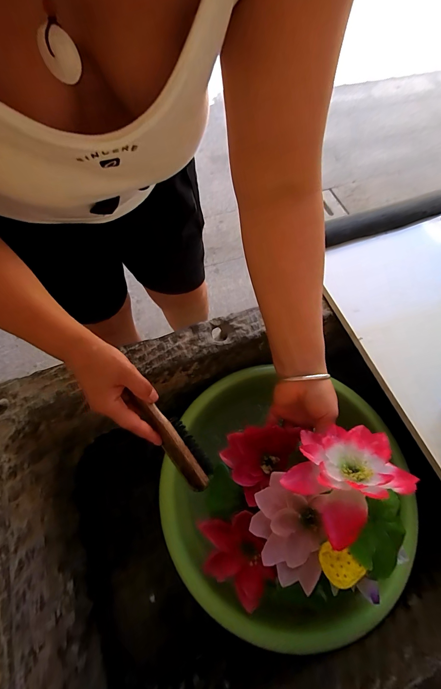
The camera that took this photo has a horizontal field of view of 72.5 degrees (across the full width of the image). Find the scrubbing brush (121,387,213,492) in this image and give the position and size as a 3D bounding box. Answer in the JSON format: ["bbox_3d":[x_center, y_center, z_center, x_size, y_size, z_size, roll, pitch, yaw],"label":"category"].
[{"bbox_3d":[-0.064,0.115,0.381,0.039,0.029,0.147,-39,85,-20],"label":"scrubbing brush"}]

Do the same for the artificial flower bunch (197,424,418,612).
[{"bbox_3d":[0.092,0.194,0.355,0.211,0.191,0.199,-5,64,-6],"label":"artificial flower bunch"}]

